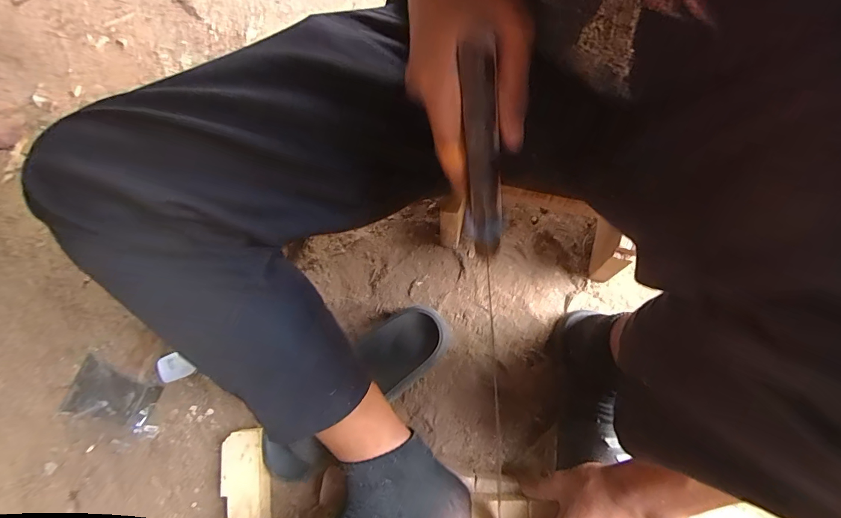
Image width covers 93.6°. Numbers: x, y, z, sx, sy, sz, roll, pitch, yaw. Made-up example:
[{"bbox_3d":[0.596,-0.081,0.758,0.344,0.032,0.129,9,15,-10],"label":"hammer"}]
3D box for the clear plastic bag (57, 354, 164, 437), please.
[{"bbox_3d":[-0.400,0.179,0.513,0.123,0.019,0.069,13,72,10],"label":"clear plastic bag"}]

